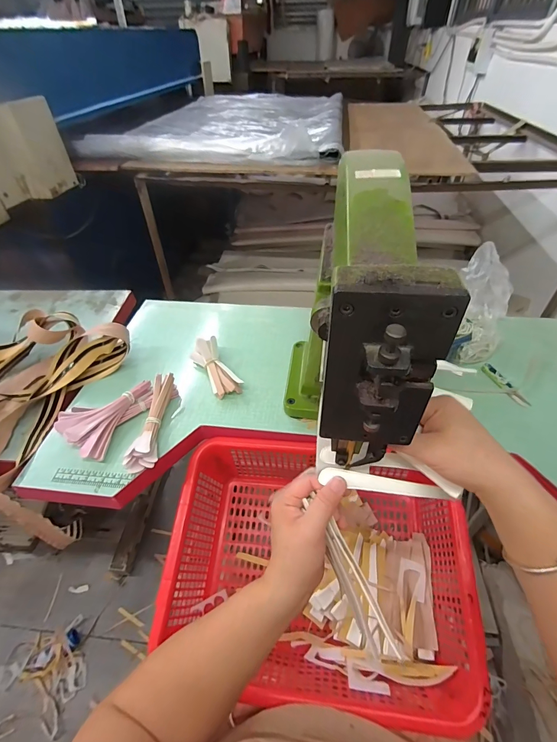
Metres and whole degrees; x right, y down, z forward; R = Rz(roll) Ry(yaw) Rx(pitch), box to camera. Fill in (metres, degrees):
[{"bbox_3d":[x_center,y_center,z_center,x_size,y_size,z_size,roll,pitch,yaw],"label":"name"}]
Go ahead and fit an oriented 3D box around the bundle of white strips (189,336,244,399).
[{"bbox_3d":[-0.121,-0.008,0.657,0.053,0.046,0.139,-24,49,-22],"label":"bundle of white strips"}]

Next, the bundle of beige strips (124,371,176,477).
[{"bbox_3d":[-0.201,0.080,0.566,0.043,0.042,0.170,3,45,4],"label":"bundle of beige strips"}]

